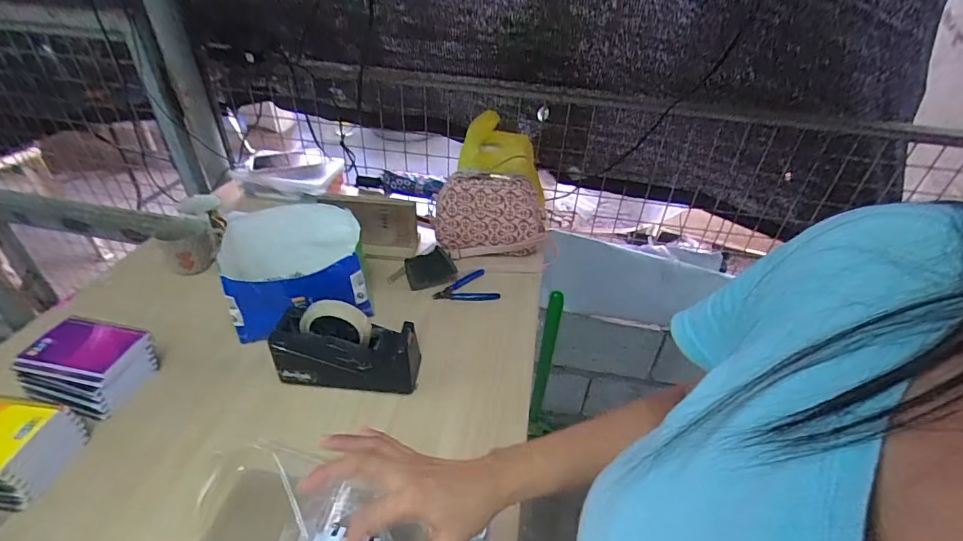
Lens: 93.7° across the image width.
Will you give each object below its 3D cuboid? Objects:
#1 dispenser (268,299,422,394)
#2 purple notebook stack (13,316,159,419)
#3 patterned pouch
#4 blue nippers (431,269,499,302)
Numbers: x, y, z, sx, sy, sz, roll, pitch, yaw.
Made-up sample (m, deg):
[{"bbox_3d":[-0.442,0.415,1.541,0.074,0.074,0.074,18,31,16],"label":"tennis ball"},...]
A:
[{"bbox_3d":[-0.197,0.112,0.670,0.204,0.124,0.079,7,38,4],"label":"dispenser"},{"bbox_3d":[-0.559,0.134,0.642,0.133,0.071,0.109,12,38,10],"label":"purple notebook stack"},{"bbox_3d":[0.015,-0.117,0.955,0.231,0.167,0.072,0,27,5],"label":"patterned pouch"},{"bbox_3d":[-0.033,0.031,0.877,0.124,0.019,0.072,-4,38,-10],"label":"blue nippers"}]

